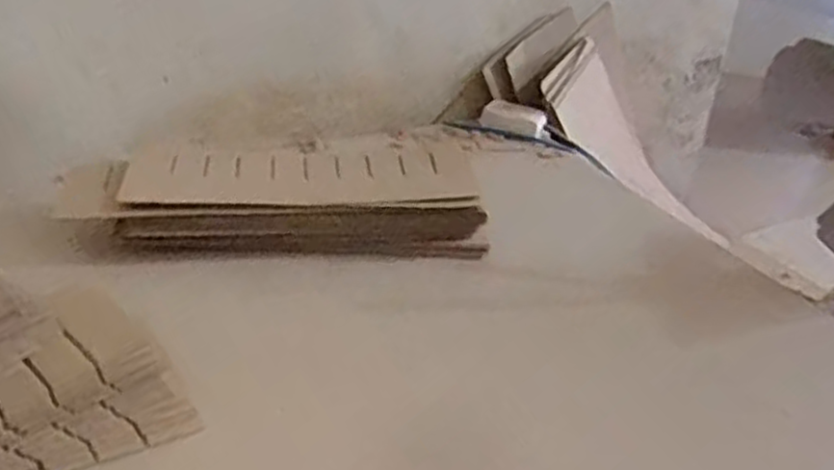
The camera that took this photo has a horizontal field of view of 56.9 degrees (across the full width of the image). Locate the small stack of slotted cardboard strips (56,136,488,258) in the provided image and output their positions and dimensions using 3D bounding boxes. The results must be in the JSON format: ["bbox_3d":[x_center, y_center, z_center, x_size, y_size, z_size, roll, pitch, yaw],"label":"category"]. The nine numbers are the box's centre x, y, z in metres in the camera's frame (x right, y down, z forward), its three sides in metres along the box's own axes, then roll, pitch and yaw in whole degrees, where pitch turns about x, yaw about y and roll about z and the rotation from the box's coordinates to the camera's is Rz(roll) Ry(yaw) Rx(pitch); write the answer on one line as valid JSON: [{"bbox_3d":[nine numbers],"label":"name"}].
[{"bbox_3d":[-0.150,-0.041,0.839,0.421,0.072,0.138,-3,32,-8],"label":"small stack of slotted cardboard strips"}]

